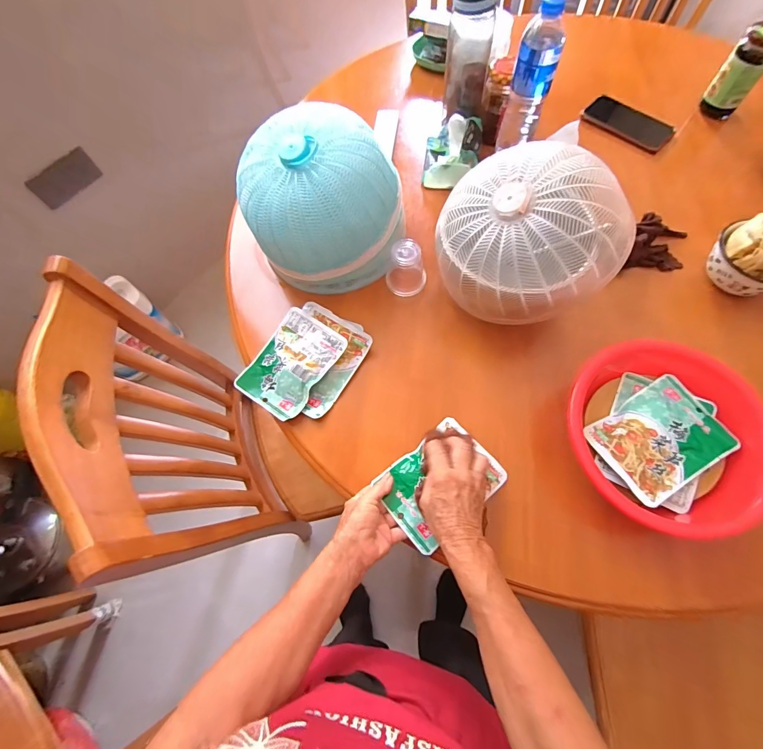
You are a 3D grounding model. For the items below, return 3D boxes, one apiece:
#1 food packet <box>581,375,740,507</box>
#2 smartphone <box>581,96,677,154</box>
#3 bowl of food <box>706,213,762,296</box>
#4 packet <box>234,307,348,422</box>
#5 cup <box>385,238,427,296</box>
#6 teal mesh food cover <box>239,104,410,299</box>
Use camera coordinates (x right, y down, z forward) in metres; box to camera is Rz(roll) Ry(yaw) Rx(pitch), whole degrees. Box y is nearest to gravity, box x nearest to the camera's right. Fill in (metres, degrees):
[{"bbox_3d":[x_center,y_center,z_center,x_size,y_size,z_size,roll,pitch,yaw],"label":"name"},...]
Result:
[{"bbox_3d":[0.343,0.078,0.465,0.148,0.013,0.109,-30,69,-9],"label":"food packet"},{"bbox_3d":[0.480,-0.490,0.739,0.163,0.012,0.072,37,82,13],"label":"smartphone"},{"bbox_3d":[0.544,-0.175,0.547,0.098,0.112,0.094,-1,68,3],"label":"bowl of food"},{"bbox_3d":[-0.135,-0.017,0.570,0.110,0.027,0.152,34,73,15],"label":"packet"},{"bbox_3d":[0.039,-0.171,0.603,0.065,0.069,0.061,4,68,5],"label":"cup"},{"bbox_3d":[-0.090,-0.262,0.578,0.220,0.178,0.221,40,75,17],"label":"teal mesh food cover"}]

